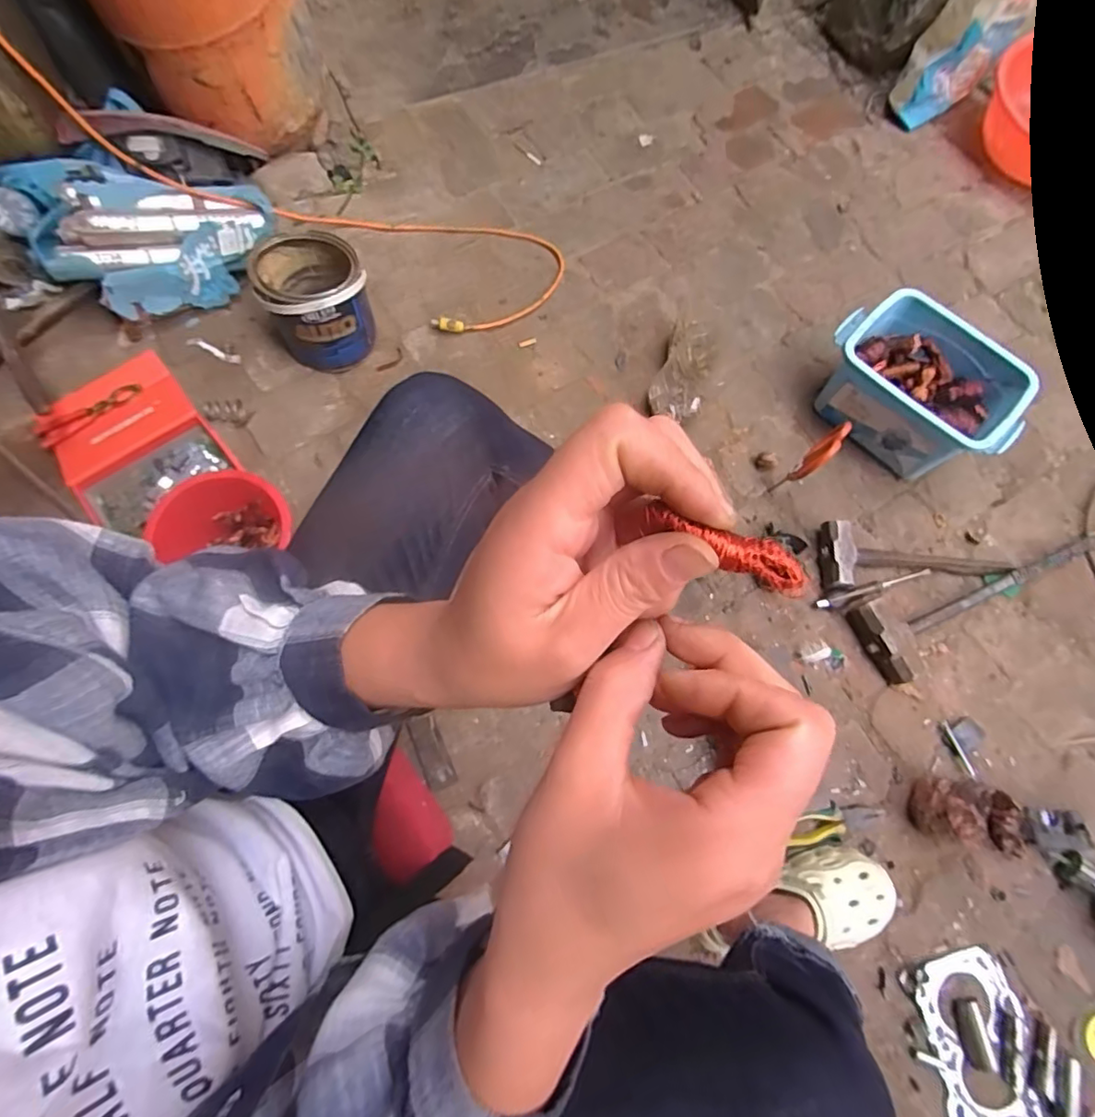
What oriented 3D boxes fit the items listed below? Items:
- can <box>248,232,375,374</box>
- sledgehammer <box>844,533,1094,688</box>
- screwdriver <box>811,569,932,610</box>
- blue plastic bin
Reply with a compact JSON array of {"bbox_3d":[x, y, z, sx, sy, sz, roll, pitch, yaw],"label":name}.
[{"bbox_3d":[-0.378,-0.425,0.905,0.164,0.146,0.173,1,73,-2],"label":"can"},{"bbox_3d":[0.667,0.067,0.834,0.411,0.043,0.119,-18,74,-8],"label":"sledgehammer"},{"bbox_3d":[0.506,0.050,0.850,0.193,0.028,0.033,-11,74,-6],"label":"screwdriver"},{"bbox_3d":[0.579,-0.269,0.878,0.288,0.135,0.174,42,76,10],"label":"blue plastic bin"}]

